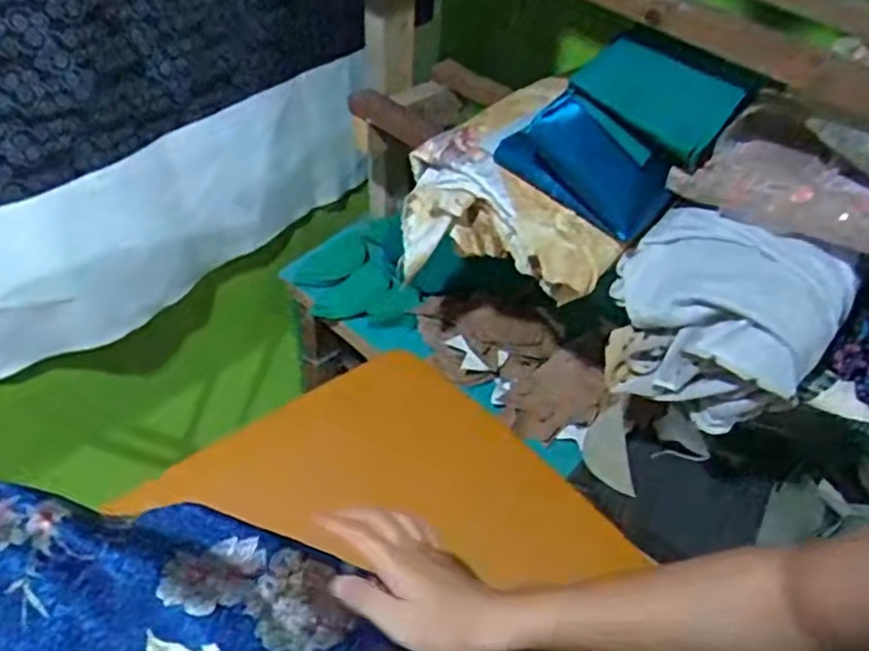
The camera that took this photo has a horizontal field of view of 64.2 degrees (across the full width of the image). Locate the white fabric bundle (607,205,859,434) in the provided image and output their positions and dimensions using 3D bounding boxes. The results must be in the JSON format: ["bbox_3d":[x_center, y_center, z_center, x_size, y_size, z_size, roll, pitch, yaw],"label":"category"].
[{"bbox_3d":[0.247,0.003,0.628,0.187,0.166,0.118,30,51,20],"label":"white fabric bundle"}]

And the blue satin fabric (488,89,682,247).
[{"bbox_3d":[0.140,-0.156,0.653,0.170,0.088,0.048,34,52,23],"label":"blue satin fabric"}]

